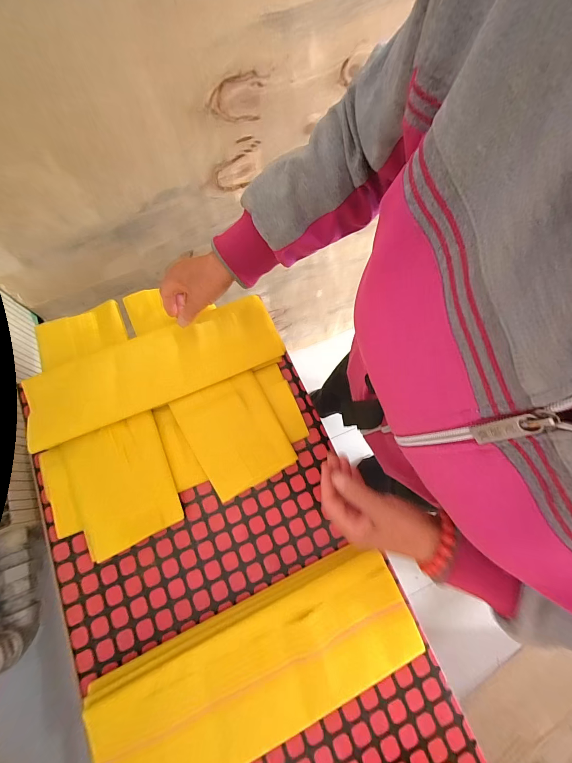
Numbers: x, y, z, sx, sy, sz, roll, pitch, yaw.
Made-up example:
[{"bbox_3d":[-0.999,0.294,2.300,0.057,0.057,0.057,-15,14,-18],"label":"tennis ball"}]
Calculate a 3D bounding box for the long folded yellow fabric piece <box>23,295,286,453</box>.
[{"bbox_3d":[-0.191,-0.024,0.454,0.365,0.012,0.120,-22,74,-8],"label":"long folded yellow fabric piece"}]

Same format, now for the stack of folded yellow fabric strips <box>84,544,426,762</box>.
[{"bbox_3d":[-0.031,0.335,0.346,0.370,0.040,0.137,-24,75,-9],"label":"stack of folded yellow fabric strips"}]

